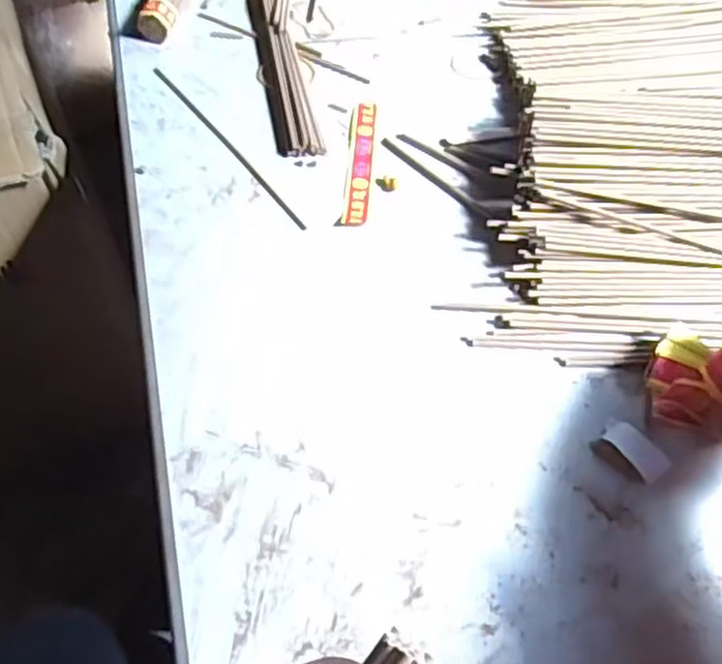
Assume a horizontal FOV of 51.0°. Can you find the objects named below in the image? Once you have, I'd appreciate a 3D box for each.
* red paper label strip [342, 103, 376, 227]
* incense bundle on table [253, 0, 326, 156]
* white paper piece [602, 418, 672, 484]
[{"bbox_3d":[0.000,-0.123,0.536,0.017,0.004,0.118,3,58,2],"label":"red paper label strip"},{"bbox_3d":[-0.075,-0.257,0.607,0.029,0.013,0.314,-11,59,-7],"label":"incense bundle on table"},{"bbox_3d":[0.153,0.063,0.419,0.020,0.004,0.039,-33,64,-19],"label":"white paper piece"}]

